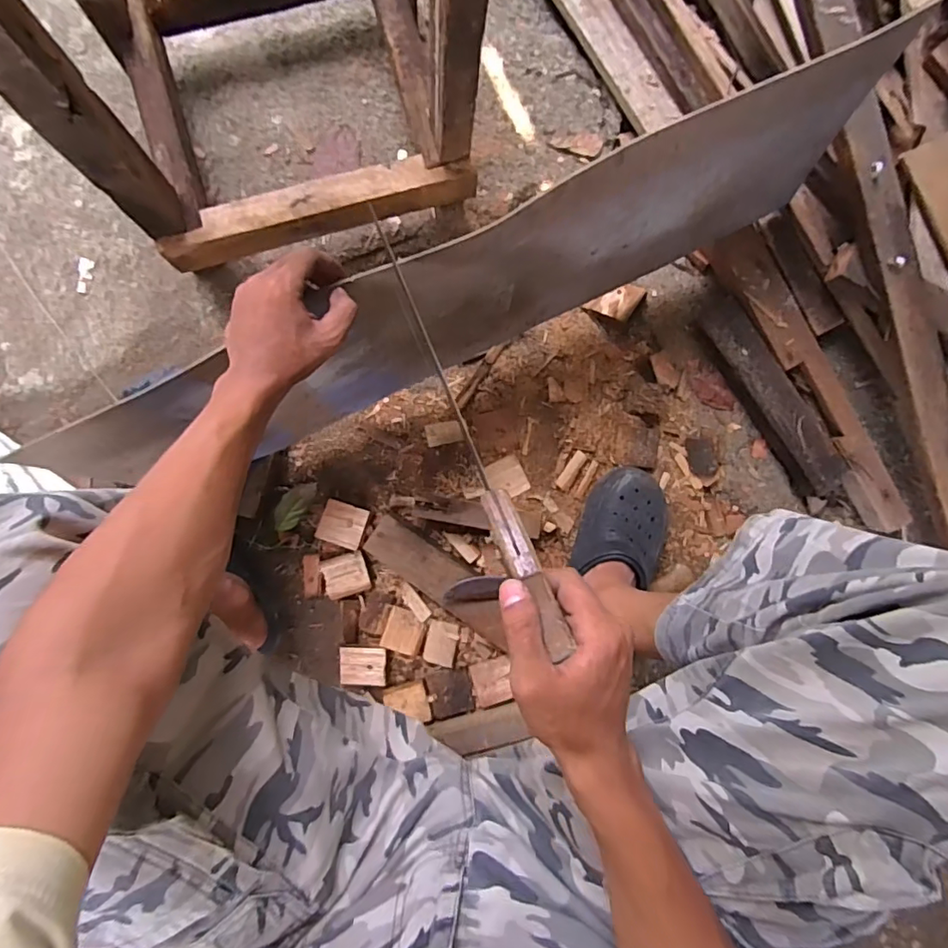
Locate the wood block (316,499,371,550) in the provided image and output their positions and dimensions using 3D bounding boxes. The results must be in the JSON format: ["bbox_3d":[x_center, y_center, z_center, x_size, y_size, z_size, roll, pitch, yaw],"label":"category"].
[{"bbox_3d":[-0.188,0.073,0.778,0.063,0.020,0.060,19,89,-2],"label":"wood block"}]

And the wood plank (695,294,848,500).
[{"bbox_3d":[0.429,-0.120,0.787,0.065,0.049,0.322,-34,91,-2],"label":"wood plank"}]

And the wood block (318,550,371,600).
[{"bbox_3d":[-0.187,0.148,0.790,0.066,0.016,0.059,-18,90,-3],"label":"wood block"}]

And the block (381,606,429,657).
[{"bbox_3d":[-0.101,0.229,0.784,0.058,0.016,0.054,22,89,-2],"label":"block"}]

